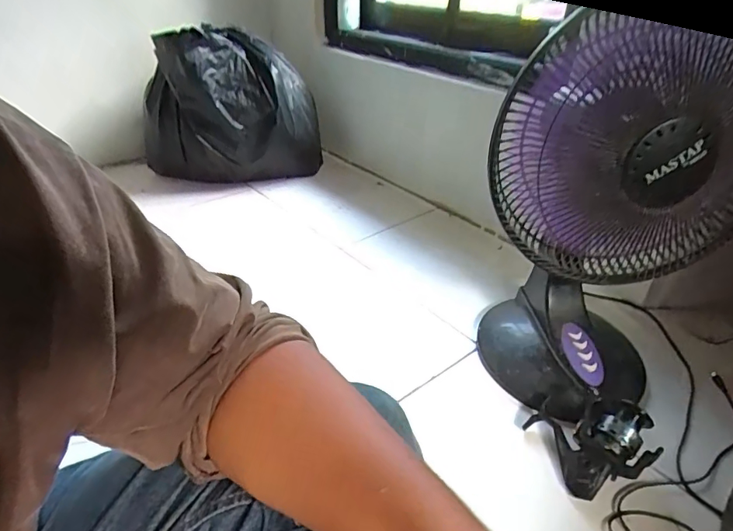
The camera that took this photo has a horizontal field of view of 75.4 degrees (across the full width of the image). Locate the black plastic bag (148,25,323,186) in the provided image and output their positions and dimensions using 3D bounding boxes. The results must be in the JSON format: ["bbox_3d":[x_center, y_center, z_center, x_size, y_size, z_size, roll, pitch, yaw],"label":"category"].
[{"bbox_3d":[-0.364,-0.423,1.278,0.473,0.353,0.244,-6,34,-11],"label":"black plastic bag"}]

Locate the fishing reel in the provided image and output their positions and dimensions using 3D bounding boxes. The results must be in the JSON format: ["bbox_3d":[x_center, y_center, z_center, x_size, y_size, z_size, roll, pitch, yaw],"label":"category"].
[{"bbox_3d":[0.292,0.214,0.613,0.113,0.068,0.123,-11,36,-16],"label":"fishing reel"}]

